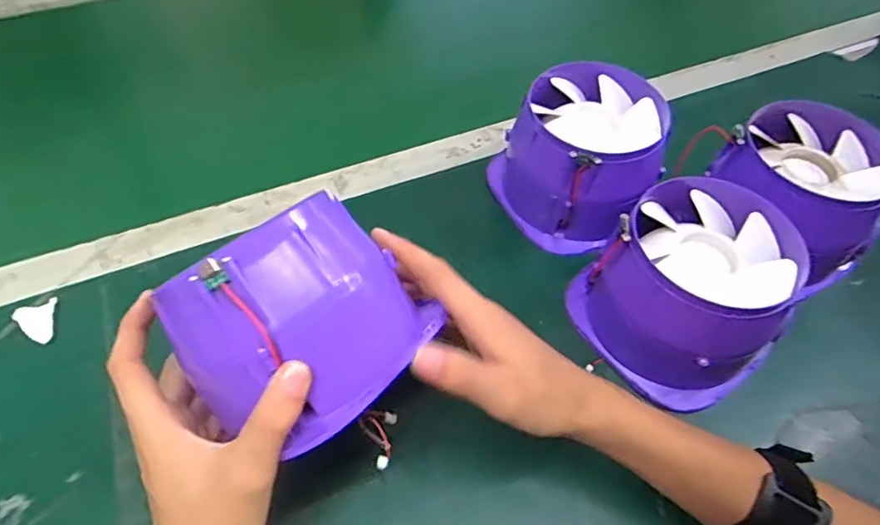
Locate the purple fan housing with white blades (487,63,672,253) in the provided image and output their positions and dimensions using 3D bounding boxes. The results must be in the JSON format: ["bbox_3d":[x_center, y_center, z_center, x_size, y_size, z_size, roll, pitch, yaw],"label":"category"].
[{"bbox_3d":[0.122,-0.092,0.500,0.120,0.100,0.123,2,53,-2],"label":"purple fan housing with white blades"}]

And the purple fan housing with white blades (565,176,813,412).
[{"bbox_3d":[0.180,0.019,0.417,0.127,0.097,0.131,-27,59,-22],"label":"purple fan housing with white blades"}]

